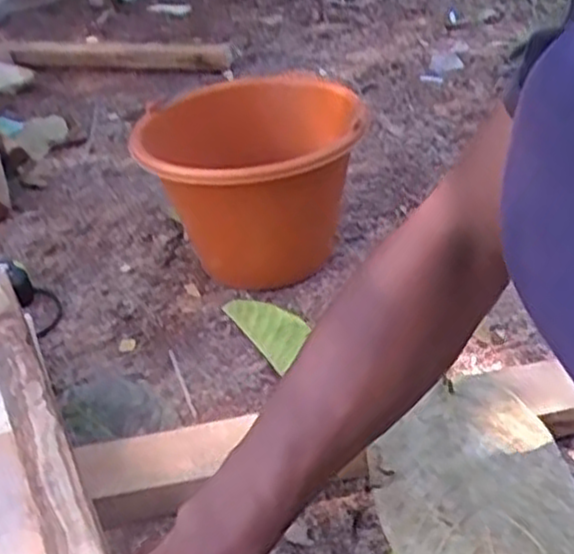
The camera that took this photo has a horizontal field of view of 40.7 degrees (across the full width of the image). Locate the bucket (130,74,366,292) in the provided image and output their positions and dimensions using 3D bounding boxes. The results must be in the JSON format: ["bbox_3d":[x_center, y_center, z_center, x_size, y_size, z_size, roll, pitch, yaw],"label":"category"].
[{"bbox_3d":[-0.031,-0.099,0.887,0.235,0.208,0.251,-5,35,3],"label":"bucket"}]

